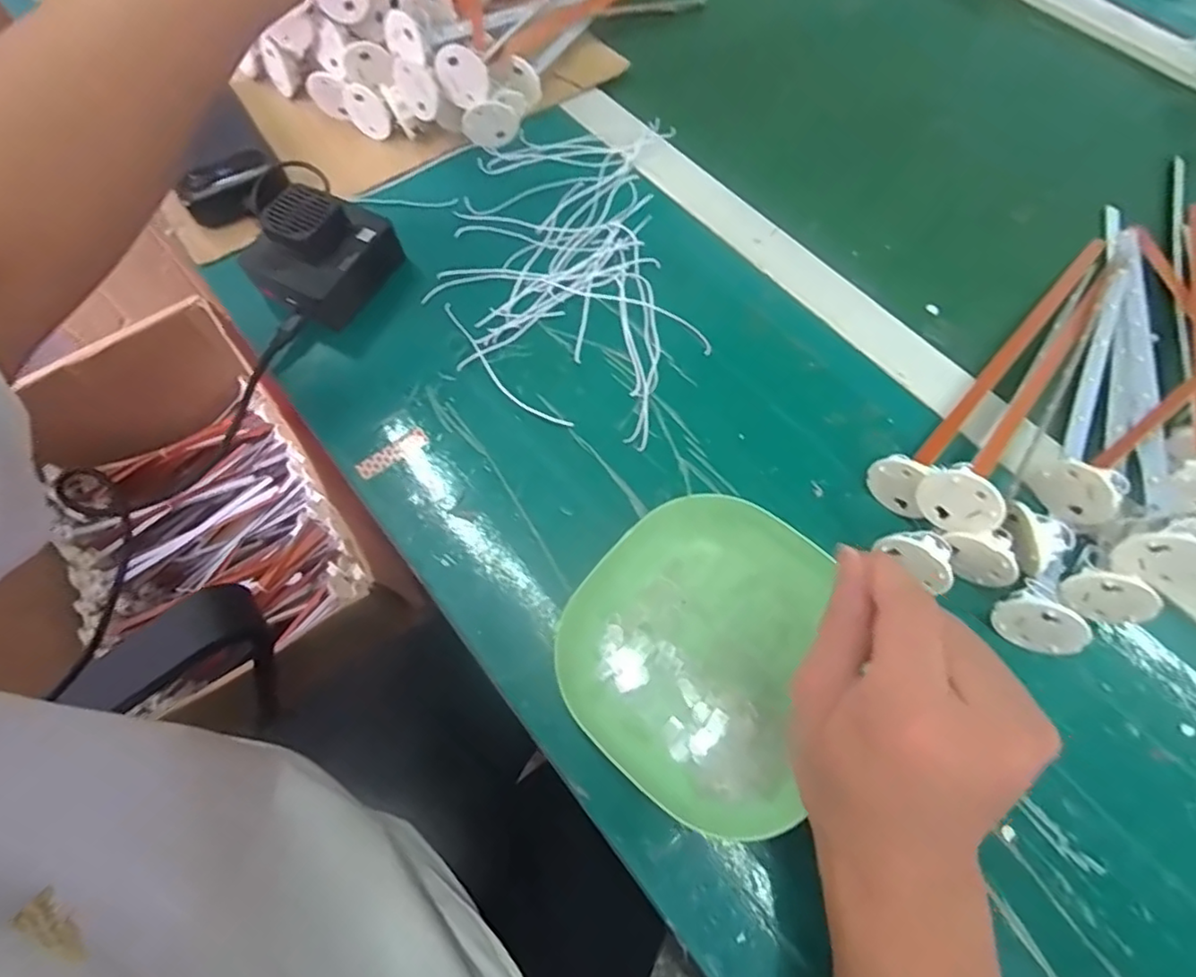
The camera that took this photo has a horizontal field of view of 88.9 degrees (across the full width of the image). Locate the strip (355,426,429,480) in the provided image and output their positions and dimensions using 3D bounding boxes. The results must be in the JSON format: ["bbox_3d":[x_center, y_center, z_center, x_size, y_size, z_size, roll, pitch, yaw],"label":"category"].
[{"bbox_3d":[-0.123,-0.021,0.365,0.044,0.004,0.012,-37,71,-16],"label":"strip"}]

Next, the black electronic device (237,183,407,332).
[{"bbox_3d":[-0.181,-0.154,0.395,0.073,0.043,0.075,30,68,13],"label":"black electronic device"}]

